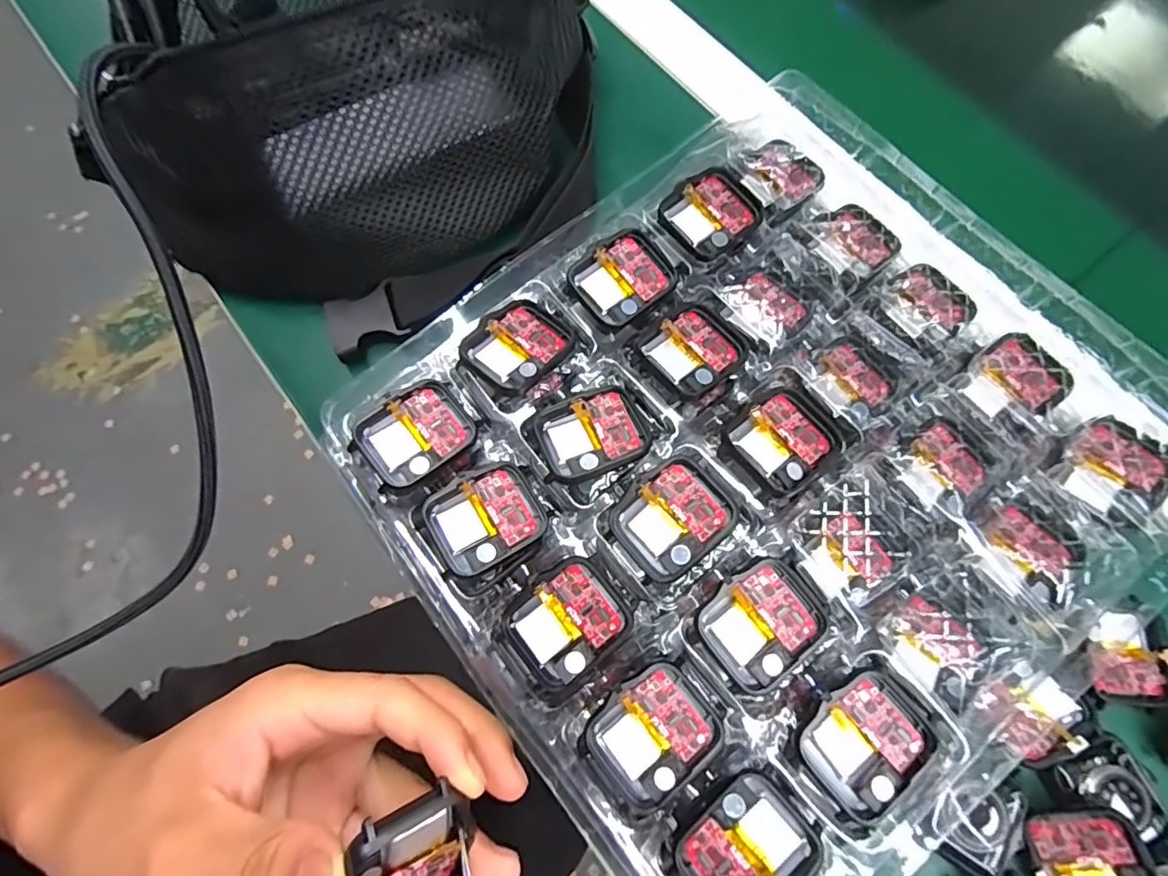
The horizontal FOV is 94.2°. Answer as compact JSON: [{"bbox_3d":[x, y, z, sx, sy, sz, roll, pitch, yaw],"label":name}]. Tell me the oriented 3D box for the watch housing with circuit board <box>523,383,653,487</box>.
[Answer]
[{"bbox_3d":[0.002,-0.001,0.223,0.047,0.012,0.037,-23,75,-6],"label":"watch housing with circuit board"}]

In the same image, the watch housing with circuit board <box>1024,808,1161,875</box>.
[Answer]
[{"bbox_3d":[0.199,0.170,0.211,0.037,0.008,0.043,-20,67,25],"label":"watch housing with circuit board"}]

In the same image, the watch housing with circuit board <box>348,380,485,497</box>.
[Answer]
[{"bbox_3d":[-0.070,-0.002,0.224,0.045,0.007,0.037,-40,77,-11],"label":"watch housing with circuit board"}]

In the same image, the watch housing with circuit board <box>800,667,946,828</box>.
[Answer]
[{"bbox_3d":[0.101,0.107,0.192,0.043,0.008,0.037,-32,76,-9],"label":"watch housing with circuit board"}]

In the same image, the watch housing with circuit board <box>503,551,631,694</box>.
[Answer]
[{"bbox_3d":[-0.007,0.070,0.204,0.044,0.009,0.036,-39,77,-10],"label":"watch housing with circuit board"}]

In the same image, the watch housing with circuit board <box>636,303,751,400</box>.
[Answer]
[{"bbox_3d":[0.049,-0.038,0.235,0.041,0.008,0.038,-39,77,-10],"label":"watch housing with circuit board"}]

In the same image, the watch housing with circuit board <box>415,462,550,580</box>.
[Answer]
[{"bbox_3d":[-0.040,0.033,0.217,0.045,0.007,0.036,-30,76,-8],"label":"watch housing with circuit board"}]

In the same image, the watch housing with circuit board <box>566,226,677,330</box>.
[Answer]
[{"bbox_3d":[0.018,-0.073,0.246,0.043,0.007,0.037,-35,76,-10],"label":"watch housing with circuit board"}]

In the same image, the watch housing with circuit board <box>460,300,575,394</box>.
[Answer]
[{"bbox_3d":[-0.028,-0.041,0.235,0.037,0.010,0.040,37,77,11],"label":"watch housing with circuit board"}]

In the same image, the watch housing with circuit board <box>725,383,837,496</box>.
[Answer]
[{"bbox_3d":[0.081,0.001,0.222,0.041,0.015,0.036,-35,76,-9],"label":"watch housing with circuit board"}]

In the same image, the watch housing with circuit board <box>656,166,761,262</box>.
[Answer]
[{"bbox_3d":[0.061,-0.107,0.257,0.049,0.007,0.036,-38,77,-10],"label":"watch housing with circuit board"}]

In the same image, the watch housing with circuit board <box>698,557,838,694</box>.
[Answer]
[{"bbox_3d":[0.067,0.070,0.203,0.043,0.006,0.038,-34,76,-9],"label":"watch housing with circuit board"}]

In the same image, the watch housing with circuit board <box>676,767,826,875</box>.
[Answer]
[{"bbox_3d":[0.056,0.140,0.183,0.044,0.007,0.036,-37,77,-10],"label":"watch housing with circuit board"}]

